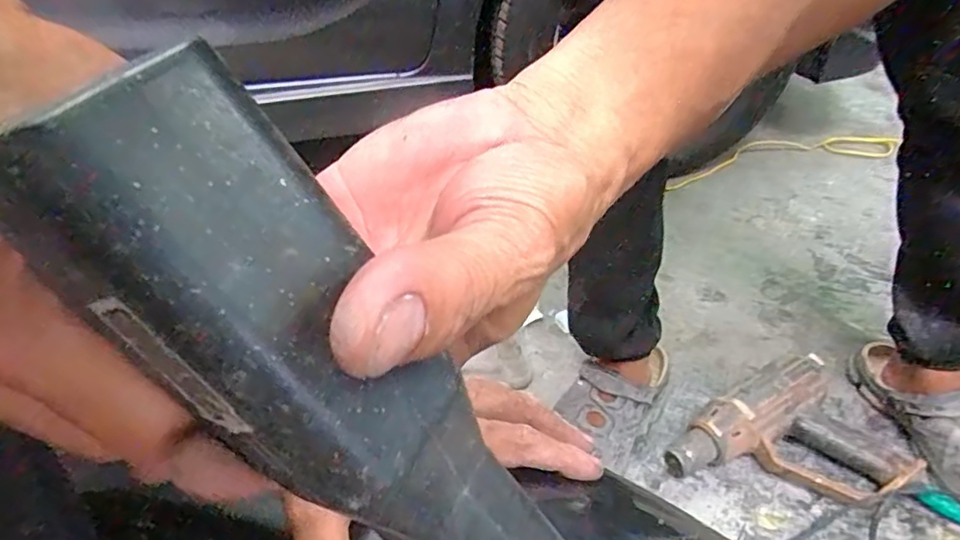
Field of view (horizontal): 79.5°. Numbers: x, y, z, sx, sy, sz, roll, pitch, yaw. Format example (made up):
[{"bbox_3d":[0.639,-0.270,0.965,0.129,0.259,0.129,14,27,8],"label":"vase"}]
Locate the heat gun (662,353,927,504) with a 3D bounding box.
[{"bbox_3d":[0.354,0.208,0.677,0.247,0.086,0.172,-13,37,-13],"label":"heat gun"}]

